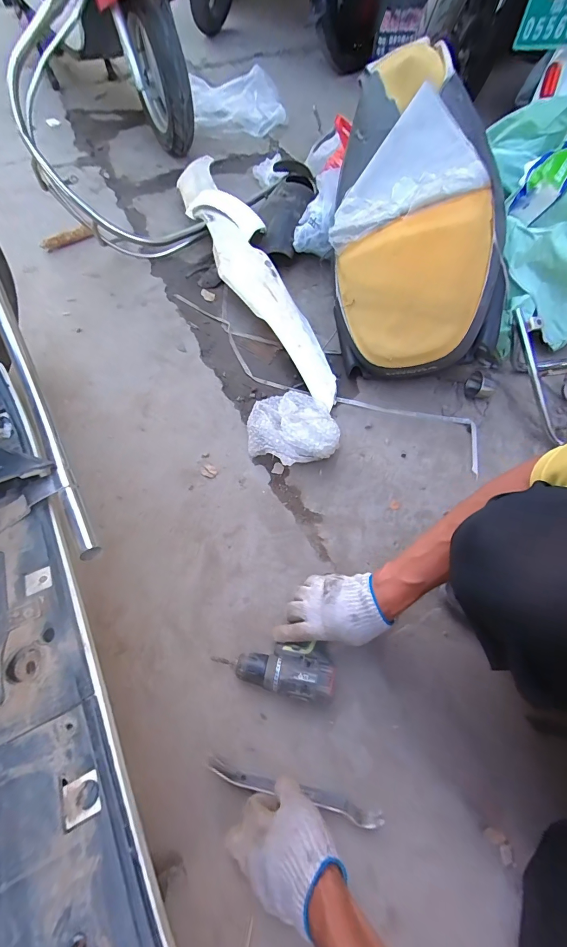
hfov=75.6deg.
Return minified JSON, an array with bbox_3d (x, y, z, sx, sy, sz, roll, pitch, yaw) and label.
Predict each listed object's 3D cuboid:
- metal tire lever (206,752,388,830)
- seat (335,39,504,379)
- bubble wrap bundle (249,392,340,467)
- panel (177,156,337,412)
[{"bbox_3d":[0.012,0.407,0.466,0.227,0.018,0.019,13,65,6],"label":"metal tire lever"},{"bbox_3d":[0.266,-0.529,0.745,0.320,0.152,0.644,0,91,19],"label":"seat"},{"bbox_3d":[0.011,-0.093,0.727,0.167,0.077,0.160,-9,62,-5],"label":"bubble wrap bundle"},{"bbox_3d":[-0.095,-0.530,0.915,0.154,0.122,0.865,-20,64,-12],"label":"panel"}]

